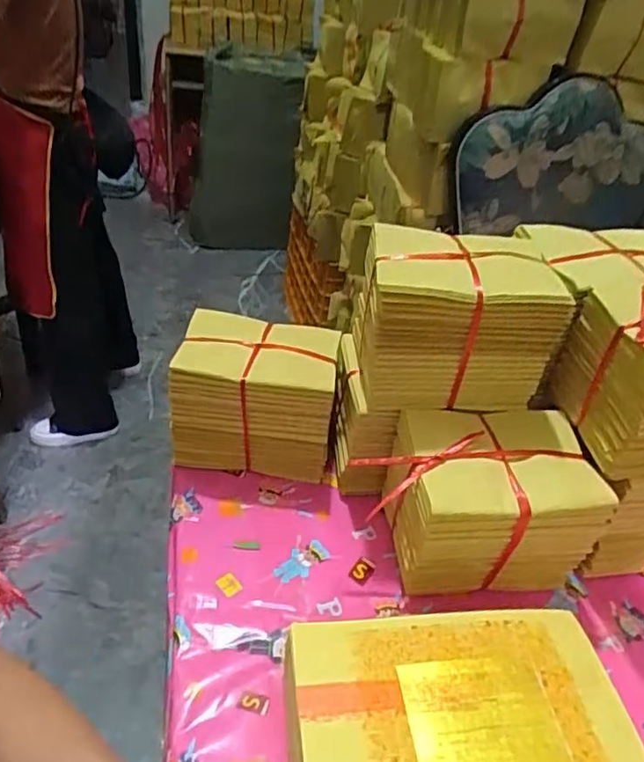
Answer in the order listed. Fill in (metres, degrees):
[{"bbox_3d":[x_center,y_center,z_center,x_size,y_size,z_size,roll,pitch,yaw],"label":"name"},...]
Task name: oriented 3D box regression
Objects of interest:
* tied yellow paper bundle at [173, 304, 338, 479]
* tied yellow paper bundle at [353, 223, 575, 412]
[{"bbox_3d":[-0.070,0.014,0.655,0.163,0.132,0.108,8,36,0],"label":"tied yellow paper bundle"},{"bbox_3d":[0.122,-0.048,0.564,0.161,0.150,0.107,3,36,-6],"label":"tied yellow paper bundle"}]

